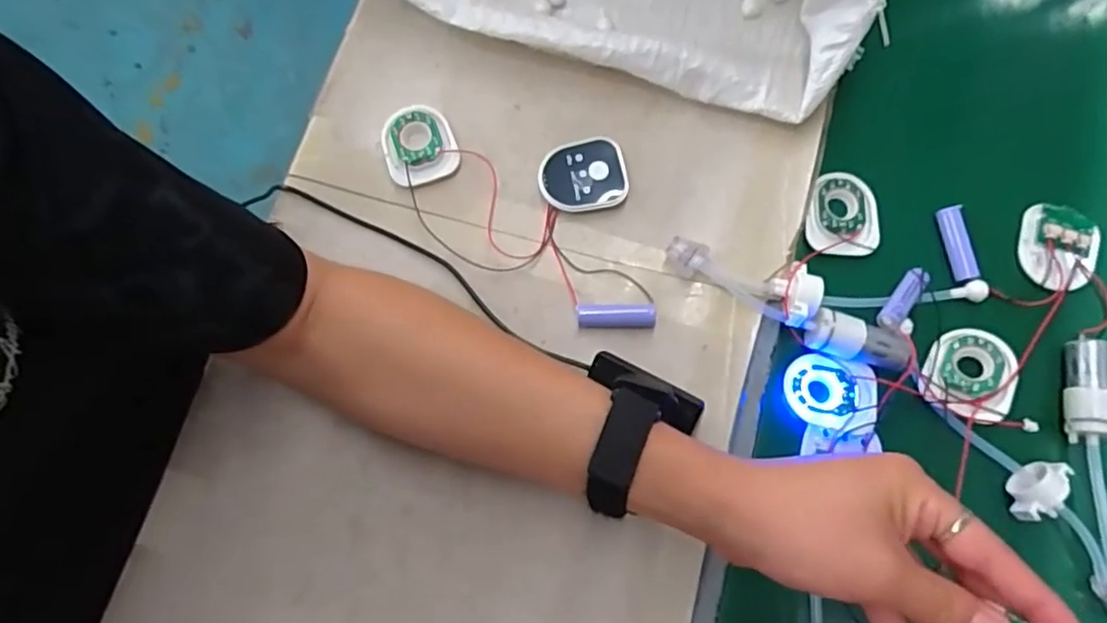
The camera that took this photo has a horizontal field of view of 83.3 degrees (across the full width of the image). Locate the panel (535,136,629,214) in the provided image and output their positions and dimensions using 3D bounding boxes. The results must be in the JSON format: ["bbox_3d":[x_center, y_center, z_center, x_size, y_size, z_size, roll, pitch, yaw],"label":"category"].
[{"bbox_3d":[0.019,-0.090,0.417,0.057,0.015,0.049,-12,76,-2],"label":"panel"}]

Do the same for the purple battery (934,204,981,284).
[{"bbox_3d":[0.266,-0.044,0.411,0.016,0.010,0.050,-9,76,-1],"label":"purple battery"}]

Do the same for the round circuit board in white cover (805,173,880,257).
[{"bbox_3d":[0.191,-0.064,0.414,0.048,0.008,0.056,0,76,1],"label":"round circuit board in white cover"}]

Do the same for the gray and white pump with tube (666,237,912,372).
[{"bbox_3d":[0.148,-0.009,0.387,0.155,0.023,0.037,31,78,8],"label":"gray and white pump with tube"}]

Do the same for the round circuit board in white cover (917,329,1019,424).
[{"bbox_3d":[0.256,0.036,0.383,0.048,0.008,0.060,26,72,25],"label":"round circuit board in white cover"}]

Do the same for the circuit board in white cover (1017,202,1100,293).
[{"bbox_3d":[0.336,-0.043,0.411,0.048,0.008,0.057,-8,76,-1],"label":"circuit board in white cover"}]

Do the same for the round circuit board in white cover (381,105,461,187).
[{"bbox_3d":[-0.092,-0.114,0.425,0.048,0.010,0.054,-18,76,-4],"label":"round circuit board in white cover"}]

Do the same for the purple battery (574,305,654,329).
[{"bbox_3d":[0.040,0.003,0.396,0.049,0.014,0.014,0,76,1],"label":"purple battery"}]

